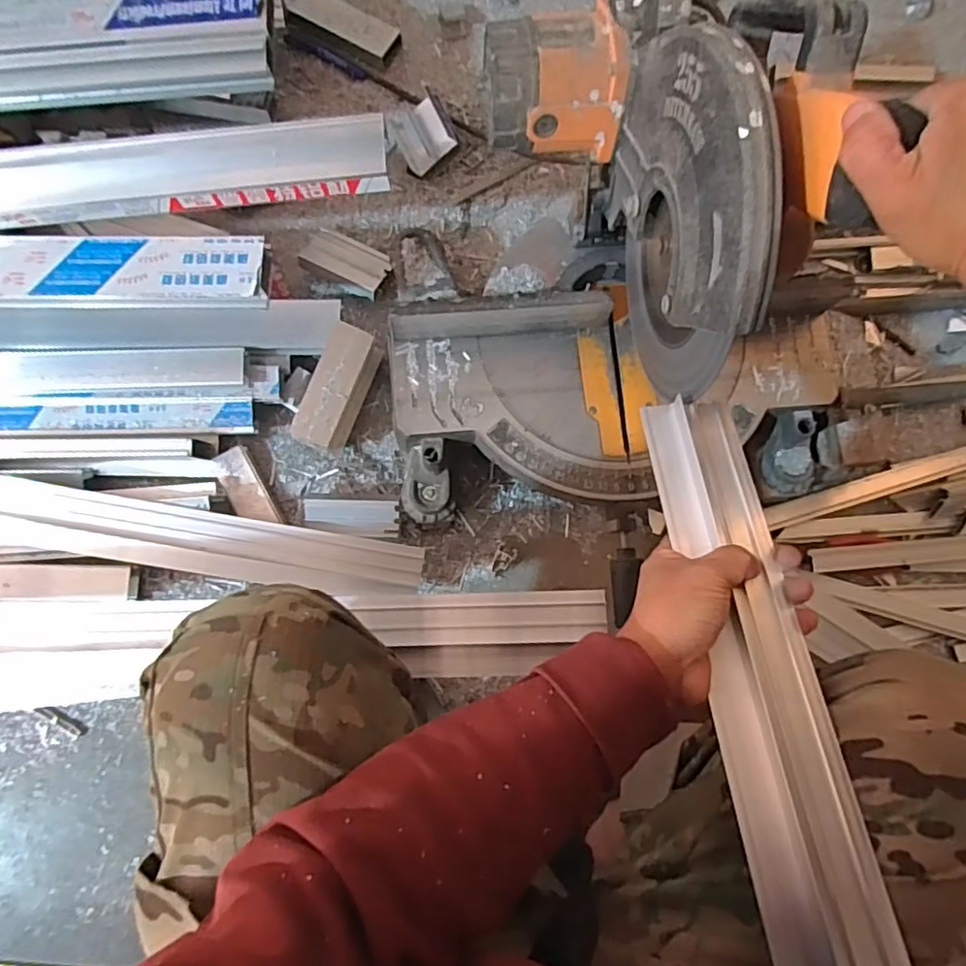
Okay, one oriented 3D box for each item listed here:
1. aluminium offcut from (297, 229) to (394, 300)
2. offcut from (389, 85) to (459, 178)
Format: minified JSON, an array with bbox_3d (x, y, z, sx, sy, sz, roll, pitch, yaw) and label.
[{"bbox_3d":[-0.175,-0.284,0.801,0.107,0.035,0.054,31,81,3],"label":"aluminium offcut"},{"bbox_3d":[-0.080,-0.466,0.814,0.077,0.031,0.091,-30,98,23],"label":"offcut"}]

